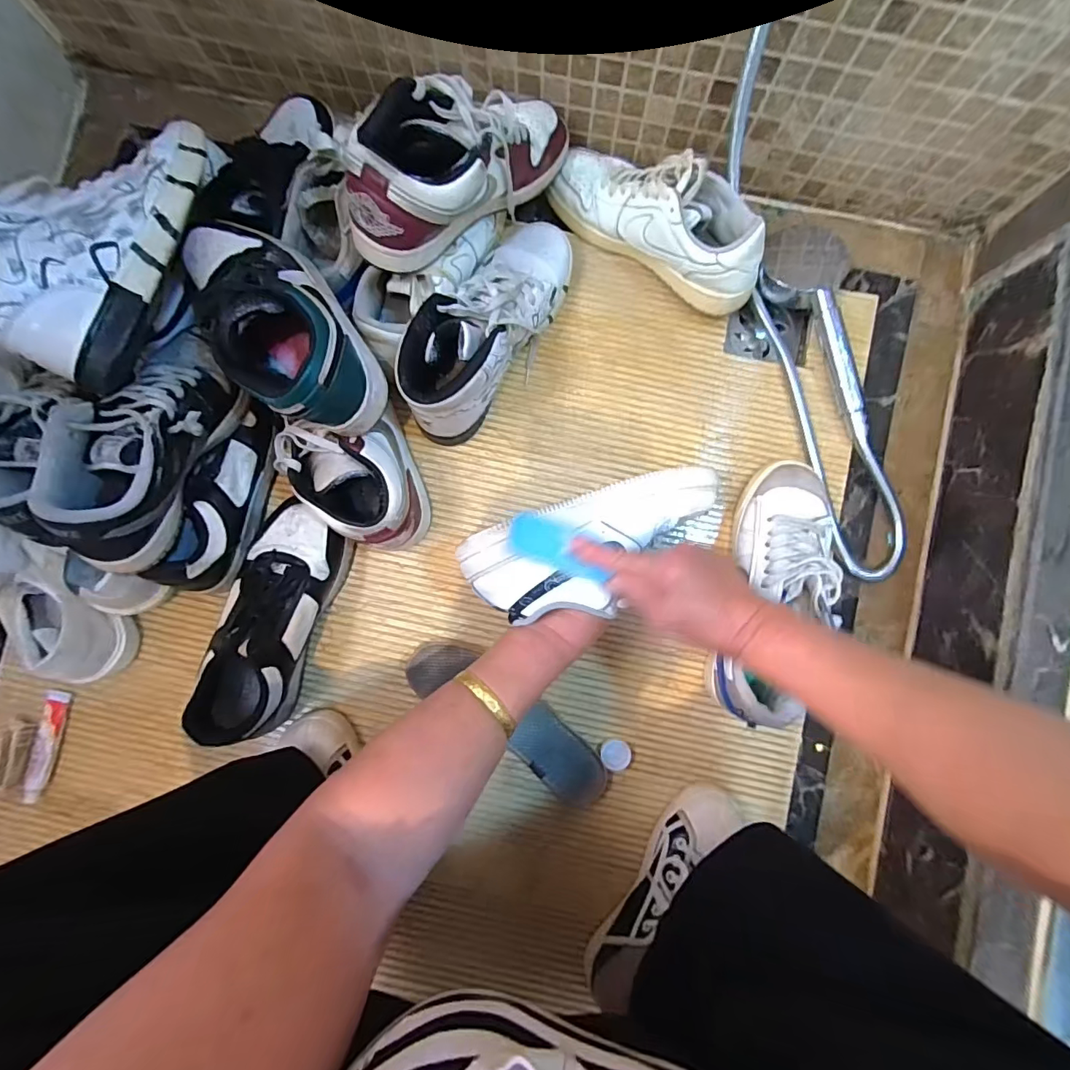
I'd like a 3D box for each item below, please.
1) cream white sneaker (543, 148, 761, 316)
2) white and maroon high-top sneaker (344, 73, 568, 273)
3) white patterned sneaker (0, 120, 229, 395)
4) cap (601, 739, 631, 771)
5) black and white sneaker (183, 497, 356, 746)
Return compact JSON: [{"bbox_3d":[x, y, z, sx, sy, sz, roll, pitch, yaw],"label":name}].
[{"bbox_3d":[0.140,-0.353,0.523,0.251,0.087,0.094,37,87,3],"label":"cream white sneaker"},{"bbox_3d":[-0.063,-0.366,0.465,0.261,0.102,0.102,-42,87,-22],"label":"white and maroon high-top sneaker"},{"bbox_3d":[-0.391,-0.261,0.423,0.126,0.103,0.250,22,80,-30],"label":"white patterned sneaker"},{"bbox_3d":[0.089,0.244,0.527,0.032,0.008,0.031,0,86,1],"label":"cap"},{"bbox_3d":[-0.273,0.083,0.496,0.094,0.099,0.239,15,87,2],"label":"black and white sneaker"}]

